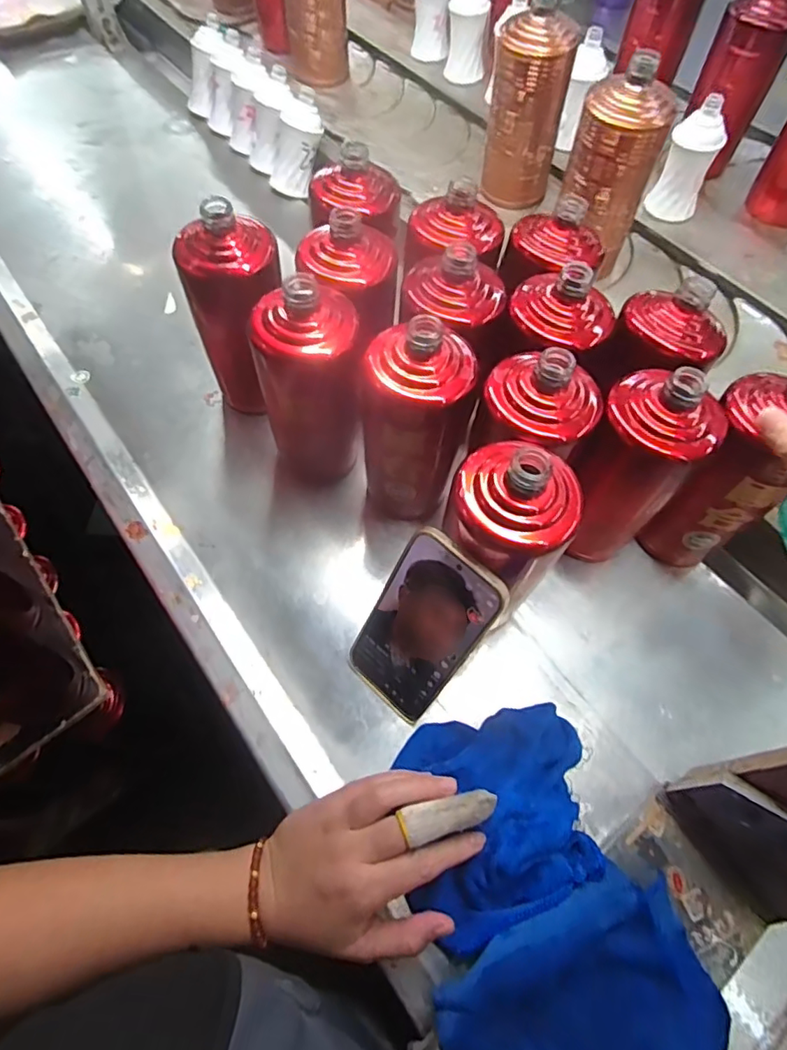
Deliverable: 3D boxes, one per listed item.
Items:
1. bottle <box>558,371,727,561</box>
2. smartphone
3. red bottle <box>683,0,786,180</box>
[{"bbox_3d":[0.191,-0.042,0.455,0.077,0.202,0.069,33,68,16],"label":"bottle"},{"bbox_3d":[0.018,0.081,0.409,0.079,0.169,0.009,43,39,19],"label":"smartphone"},{"bbox_3d":[0.422,-0.546,0.688,0.068,0.193,0.070,-13,64,-6],"label":"red bottle"}]

